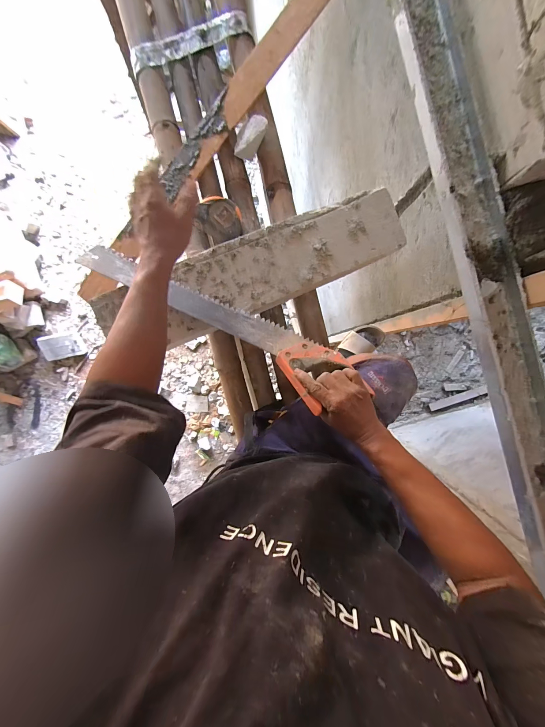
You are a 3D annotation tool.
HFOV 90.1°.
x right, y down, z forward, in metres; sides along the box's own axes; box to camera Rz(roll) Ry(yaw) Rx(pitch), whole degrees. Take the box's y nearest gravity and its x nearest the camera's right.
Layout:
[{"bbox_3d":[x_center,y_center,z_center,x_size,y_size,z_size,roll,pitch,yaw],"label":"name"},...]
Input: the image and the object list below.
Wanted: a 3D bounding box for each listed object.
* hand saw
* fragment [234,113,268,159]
[{"bbox_3d":[-0.101,-0.089,0.485,0.482,0.026,0.117,31,59,7],"label":"hand saw"},{"bbox_3d":[-0.048,-0.463,0.557,0.055,0.032,0.075,24,92,0],"label":"fragment"}]

